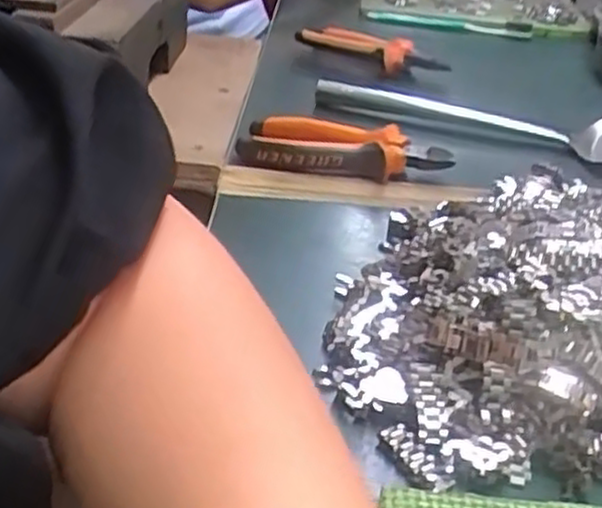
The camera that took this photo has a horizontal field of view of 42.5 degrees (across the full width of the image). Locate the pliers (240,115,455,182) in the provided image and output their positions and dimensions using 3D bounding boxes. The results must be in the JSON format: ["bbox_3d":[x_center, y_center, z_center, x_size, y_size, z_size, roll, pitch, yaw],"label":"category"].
[{"bbox_3d":[0.031,-0.077,0.568,0.150,0.029,0.051,9,33,6],"label":"pliers"}]

